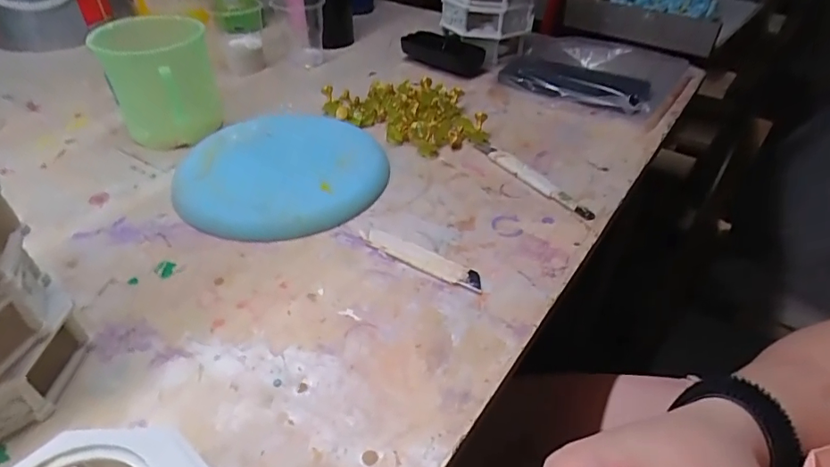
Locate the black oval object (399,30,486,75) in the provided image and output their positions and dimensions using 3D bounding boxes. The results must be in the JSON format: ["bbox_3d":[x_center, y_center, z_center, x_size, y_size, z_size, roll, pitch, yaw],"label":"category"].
[{"bbox_3d":[0.035,-0.238,0.658,0.111,0.032,0.058,20,44,23],"label":"black oval object"}]

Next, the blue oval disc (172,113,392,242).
[{"bbox_3d":[-0.116,-0.055,0.436,0.176,0.028,0.154,-2,40,-2],"label":"blue oval disc"}]

